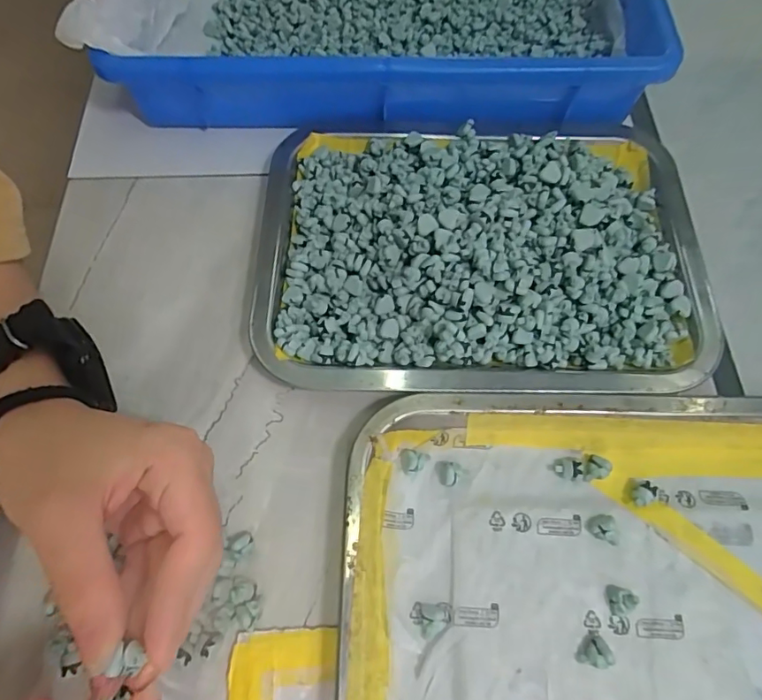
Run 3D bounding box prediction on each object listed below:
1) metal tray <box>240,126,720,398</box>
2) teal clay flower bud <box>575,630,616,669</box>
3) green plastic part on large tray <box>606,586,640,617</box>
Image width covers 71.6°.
[{"bbox_3d":[0.066,-0.070,0.321,0.279,0.037,0.195,1,65,0],"label":"metal tray"},{"bbox_3d":[0.098,0.137,0.242,0.014,0.011,0.014,12,65,5],"label":"teal clay flower bud"},{"bbox_3d":[0.115,0.119,0.252,0.011,0.011,0.013,5,65,2],"label":"green plastic part on large tray"}]

